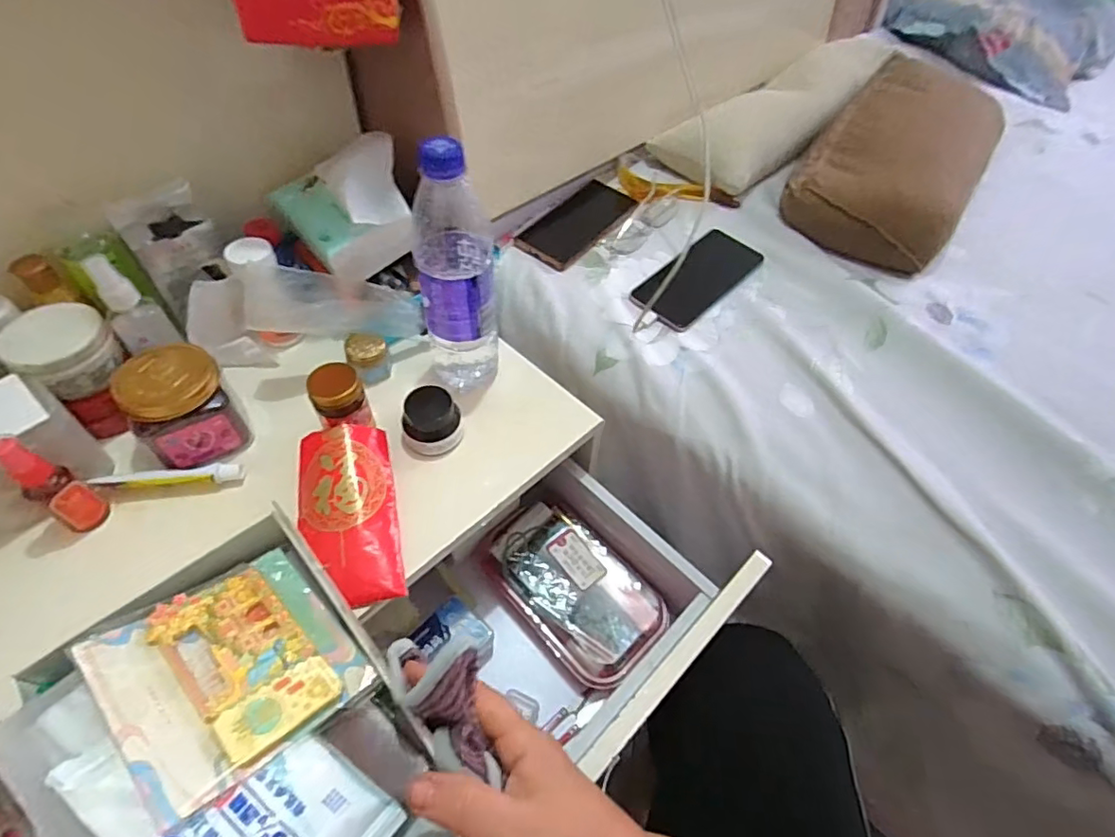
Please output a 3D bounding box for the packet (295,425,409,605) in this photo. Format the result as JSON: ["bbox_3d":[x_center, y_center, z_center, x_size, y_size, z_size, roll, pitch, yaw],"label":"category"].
[{"bbox_3d":[-0.168,0.074,0.450,0.074,0.034,0.146,-10,54,-11],"label":"packet"}]

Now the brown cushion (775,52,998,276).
[{"bbox_3d":[0.461,-0.355,0.758,0.200,0.082,0.427,32,57,19],"label":"brown cushion"}]

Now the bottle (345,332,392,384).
[{"bbox_3d":[-0.184,-0.060,0.548,0.039,0.036,0.036,-16,56,-16],"label":"bottle"}]

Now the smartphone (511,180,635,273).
[{"bbox_3d":[0.027,-0.241,0.696,0.078,0.009,0.171,32,57,19],"label":"smartphone"}]

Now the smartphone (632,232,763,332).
[{"bbox_3d":[0.160,-0.162,0.636,0.074,0.011,0.164,37,59,22],"label":"smartphone"}]

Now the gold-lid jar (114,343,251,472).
[{"bbox_3d":[-0.312,-0.013,0.472,0.073,0.078,0.077,-25,59,-21],"label":"gold-lid jar"}]

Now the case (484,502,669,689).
[{"bbox_3d":[0.019,0.166,0.569,0.111,0.039,0.185,-34,62,-26],"label":"case"}]

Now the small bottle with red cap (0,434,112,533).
[{"bbox_3d":[-0.372,0.050,0.416,0.025,0.099,0.029,32,57,19],"label":"small bottle with red cap"}]

